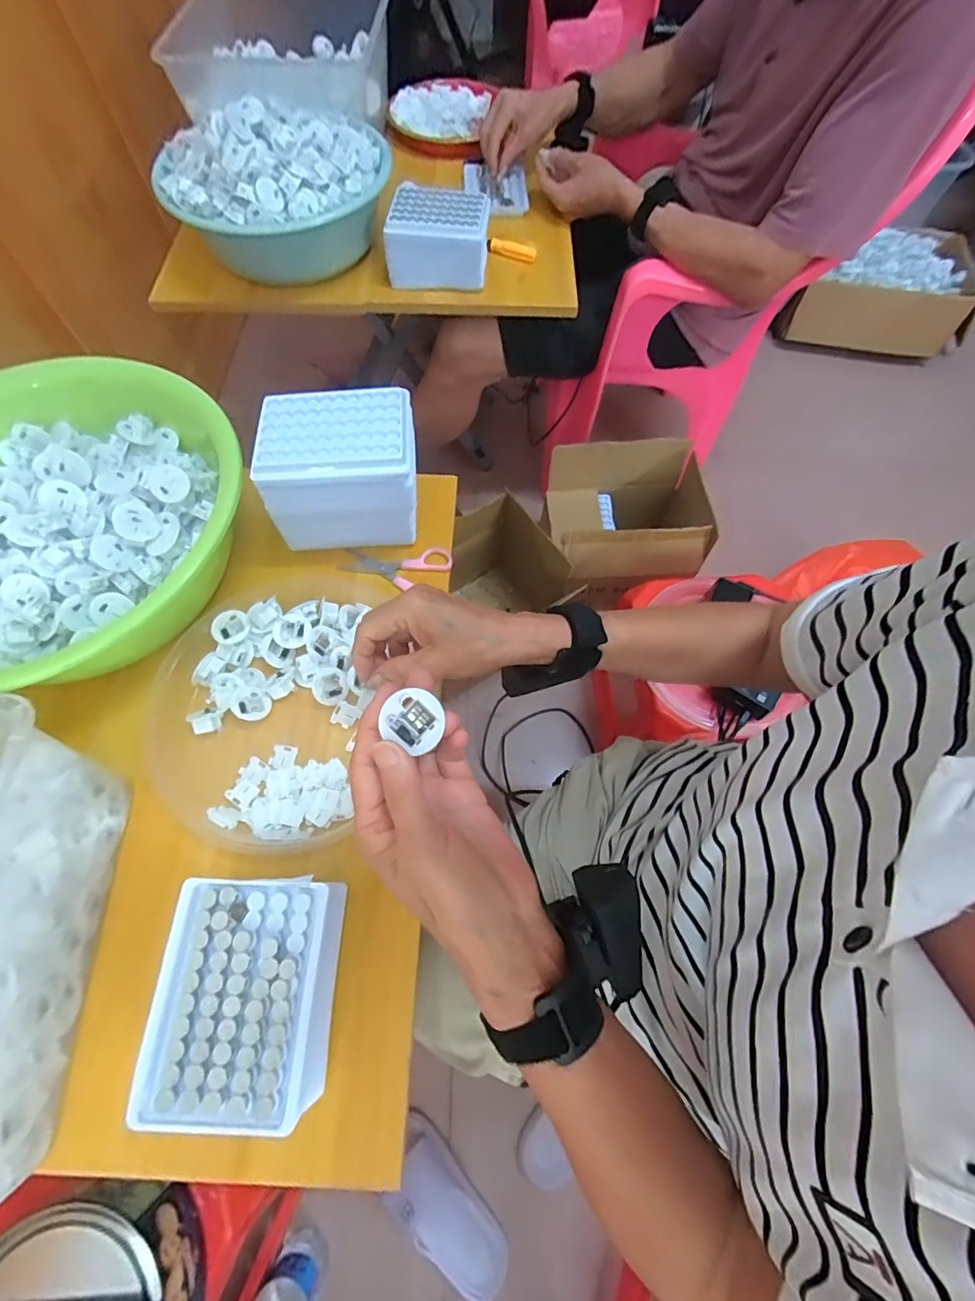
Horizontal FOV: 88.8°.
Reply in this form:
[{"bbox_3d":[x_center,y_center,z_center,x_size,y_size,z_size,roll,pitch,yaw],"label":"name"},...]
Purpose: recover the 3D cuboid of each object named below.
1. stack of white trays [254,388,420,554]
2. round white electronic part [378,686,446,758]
[{"bbox_3d":[-0.133,-0.162,0.467,0.134,0.115,0.088,-4,66,-3],"label":"stack of white trays"},{"bbox_3d":[-0.037,0.034,0.251,0.026,0.006,0.028,21,77,-21],"label":"round white electronic part"}]

